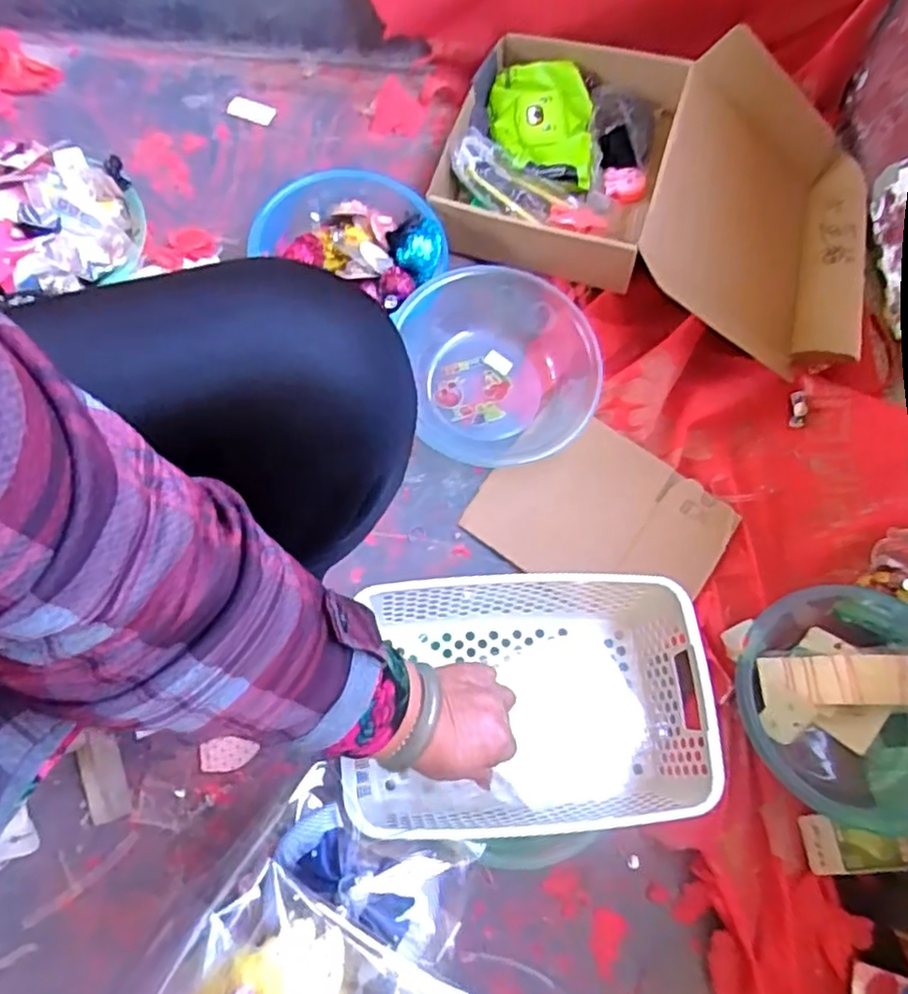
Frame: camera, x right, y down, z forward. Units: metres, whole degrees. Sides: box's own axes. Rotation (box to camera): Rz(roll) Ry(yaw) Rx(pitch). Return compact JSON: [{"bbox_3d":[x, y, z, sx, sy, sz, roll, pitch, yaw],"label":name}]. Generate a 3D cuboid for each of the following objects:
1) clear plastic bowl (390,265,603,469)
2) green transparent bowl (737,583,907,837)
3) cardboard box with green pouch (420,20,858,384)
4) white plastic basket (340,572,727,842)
[{"bbox_3d":[0.056,-0.139,0.777,0.209,0.081,0.226,1,70,-2],"label":"clear plastic bowl"},{"bbox_3d":[0.415,0.206,0.677,0.230,0.065,0.222,1,70,-2],"label":"green transparent bowl"},{"bbox_3d":[0.276,-0.406,0.877,0.565,0.098,0.369,17,71,4],"label":"cardboard box with green pouch"},{"bbox_3d":[0.066,0.176,0.588,0.284,0.108,0.194,-2,70,-2],"label":"white plastic basket"}]

